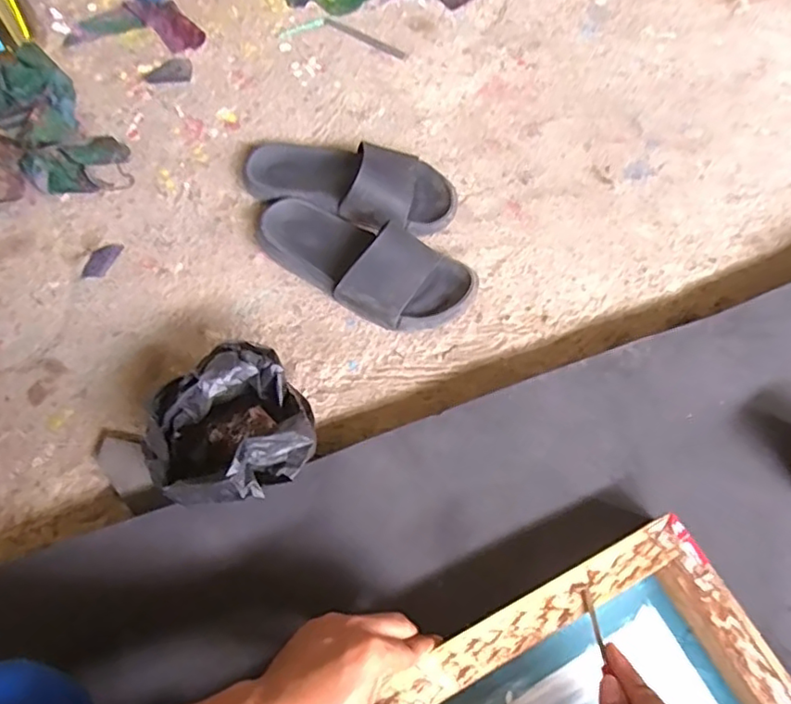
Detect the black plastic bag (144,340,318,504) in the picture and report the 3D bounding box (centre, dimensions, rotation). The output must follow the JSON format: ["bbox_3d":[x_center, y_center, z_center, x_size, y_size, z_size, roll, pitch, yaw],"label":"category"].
[{"bbox_3d":[-0.162,0.081,0.589,0.150,0.104,0.156,-31,64,-12],"label":"black plastic bag"}]

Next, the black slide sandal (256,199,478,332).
[{"bbox_3d":[-0.046,-0.107,0.720,0.278,0.076,0.108,22,65,15],"label":"black slide sandal"}]

